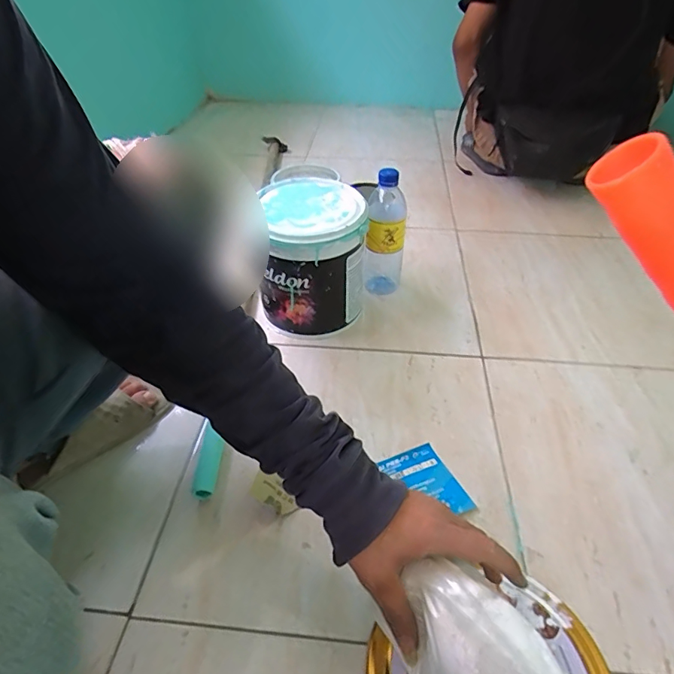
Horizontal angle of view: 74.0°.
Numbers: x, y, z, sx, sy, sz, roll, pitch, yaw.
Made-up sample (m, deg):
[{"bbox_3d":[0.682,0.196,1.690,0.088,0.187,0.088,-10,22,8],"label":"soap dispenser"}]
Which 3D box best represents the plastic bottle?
[{"bbox_3d":[0.079,-0.171,0.754,0.069,0.212,0.067,5,43,4],"label":"plastic bottle"}]

